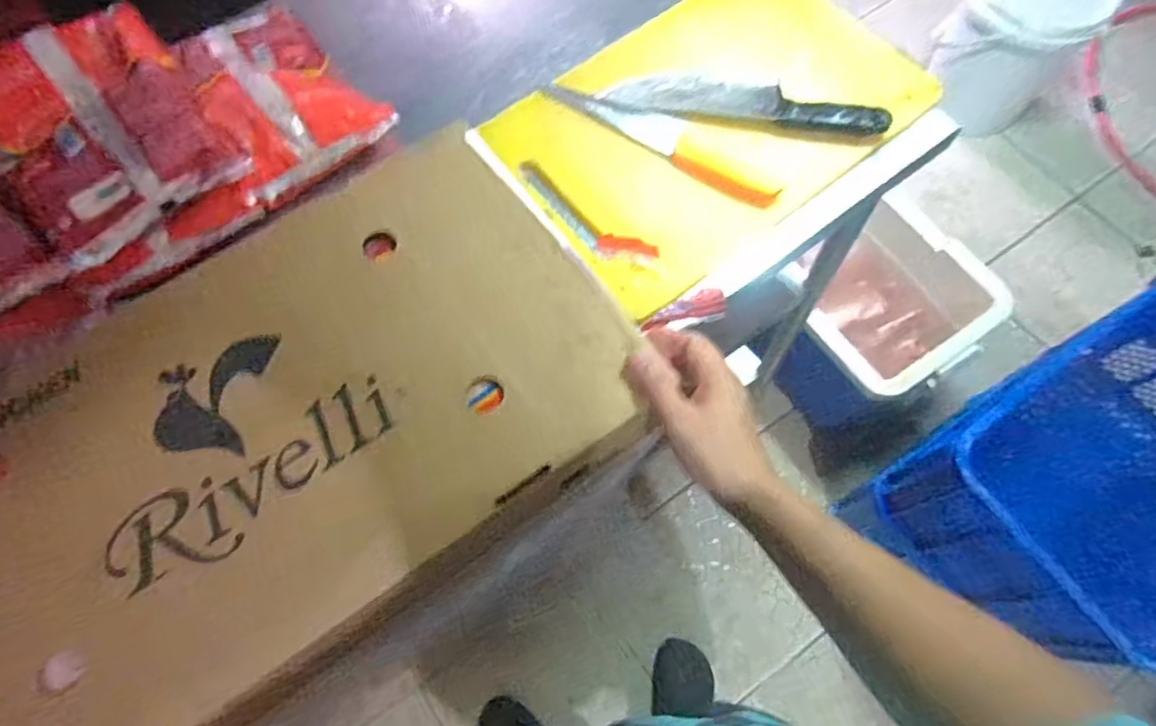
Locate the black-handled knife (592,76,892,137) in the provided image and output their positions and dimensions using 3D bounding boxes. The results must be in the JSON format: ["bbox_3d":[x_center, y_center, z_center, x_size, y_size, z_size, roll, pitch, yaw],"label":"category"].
[{"bbox_3d":[0.181,-0.290,0.711,0.302,0.023,0.073,12,70,7],"label":"black-handled knife"}]

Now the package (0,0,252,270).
[{"bbox_3d":[-0.479,-0.241,0.643,0.189,0.061,0.292,-38,72,-11],"label":"package"}]

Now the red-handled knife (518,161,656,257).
[{"bbox_3d":[0.001,-0.153,0.672,0.183,0.018,0.038,41,76,16],"label":"red-handled knife"}]

